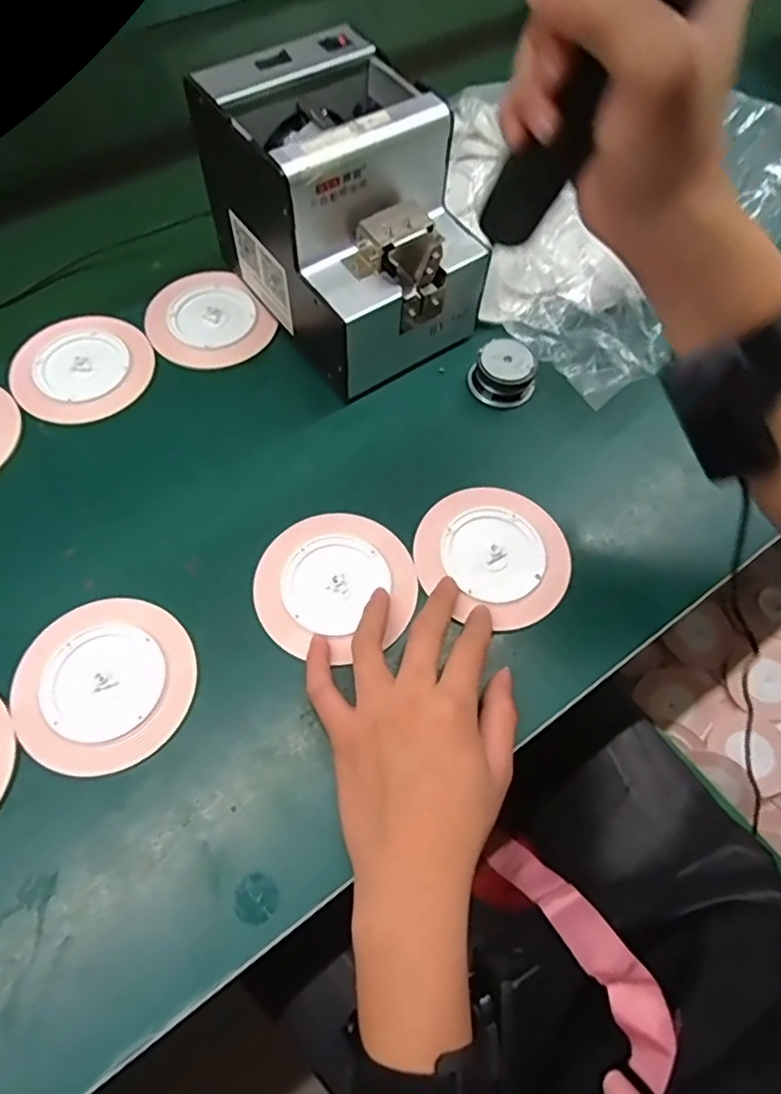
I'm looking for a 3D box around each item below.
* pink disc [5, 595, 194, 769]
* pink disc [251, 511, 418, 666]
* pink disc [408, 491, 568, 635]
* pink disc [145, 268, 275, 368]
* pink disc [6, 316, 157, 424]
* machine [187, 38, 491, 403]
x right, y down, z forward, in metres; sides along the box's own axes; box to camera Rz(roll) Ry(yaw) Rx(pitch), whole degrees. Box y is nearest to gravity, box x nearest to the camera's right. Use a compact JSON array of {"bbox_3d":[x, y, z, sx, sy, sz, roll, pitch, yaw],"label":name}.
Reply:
[{"bbox_3d":[-0.166,0.078,0.360,0.101,0.005,0.096,1,64,-1],"label":"pink disc"},{"bbox_3d":[-0.035,0.024,0.394,0.099,0.007,0.095,1,64,-1],"label":"pink disc"},{"bbox_3d":[0.069,0.004,0.408,0.098,0.008,0.094,1,64,-1],"label":"pink disc"},{"bbox_3d":[-0.145,-0.179,0.488,0.088,0.008,0.096,1,64,-1],"label":"pink disc"},{"bbox_3d":[-0.230,-0.134,0.462,0.094,0.008,0.096,1,64,-1],"label":"pink disc"},{"bbox_3d":[-0.028,-0.228,0.439,0.127,0.146,0.171,-33,69,-17],"label":"machine"}]

